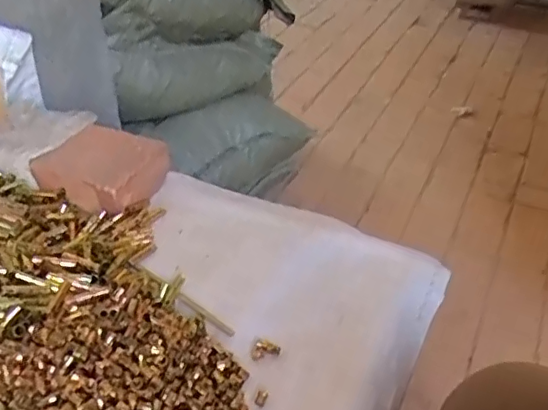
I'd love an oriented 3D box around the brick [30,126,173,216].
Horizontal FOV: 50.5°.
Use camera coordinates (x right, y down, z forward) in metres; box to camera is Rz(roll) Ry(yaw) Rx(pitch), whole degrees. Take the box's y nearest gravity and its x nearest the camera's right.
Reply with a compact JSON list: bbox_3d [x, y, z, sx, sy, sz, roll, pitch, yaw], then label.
[{"bbox_3d":[-0.206,-0.045,0.721,0.125,0.057,0.120,17,42,18],"label":"brick"}]

